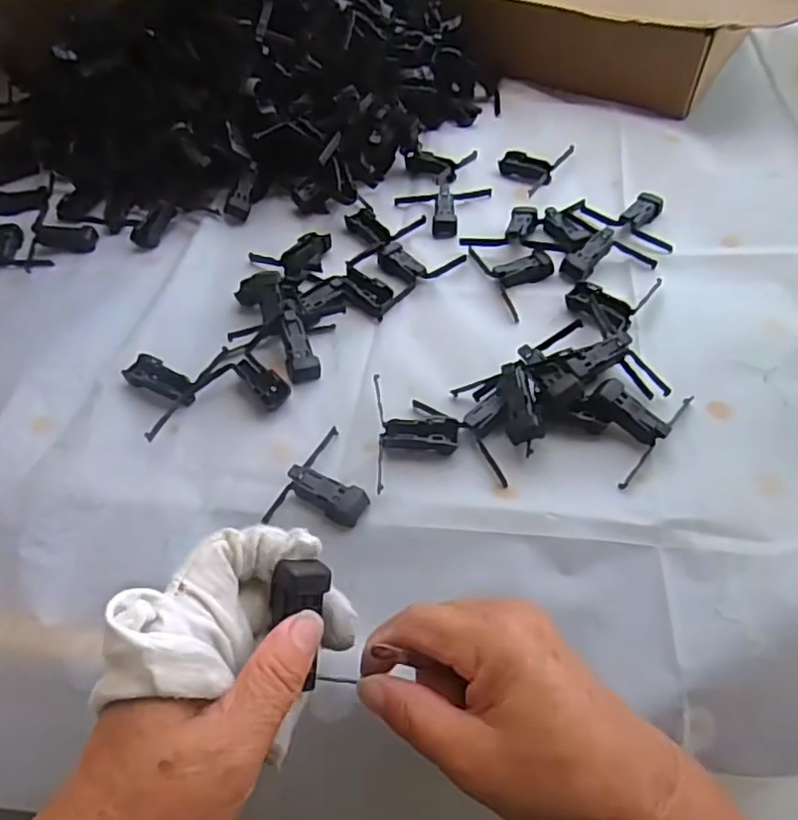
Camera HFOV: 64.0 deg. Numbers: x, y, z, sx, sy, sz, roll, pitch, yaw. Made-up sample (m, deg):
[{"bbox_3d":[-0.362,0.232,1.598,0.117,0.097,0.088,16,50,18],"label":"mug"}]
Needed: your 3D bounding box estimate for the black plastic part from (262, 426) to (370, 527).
[{"bbox_3d":[-0.040,0.045,0.374,0.050,0.012,0.069,28,58,17],"label":"black plastic part"}]

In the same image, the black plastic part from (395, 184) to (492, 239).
[{"bbox_3d":[0.040,-0.169,0.533,0.081,0.011,0.061,-2,54,-4],"label":"black plastic part"}]

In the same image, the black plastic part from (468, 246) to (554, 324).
[{"bbox_3d":[0.092,-0.106,0.482,0.049,0.012,0.079,-17,56,-14],"label":"black plastic part"}]

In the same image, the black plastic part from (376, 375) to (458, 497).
[{"bbox_3d":[0.011,0.015,0.395,0.050,0.014,0.078,0,54,-2],"label":"black plastic part"}]

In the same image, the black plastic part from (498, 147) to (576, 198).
[{"bbox_3d":[0.115,-0.219,0.567,0.049,0.011,0.078,30,58,18],"label":"black plastic part"}]

